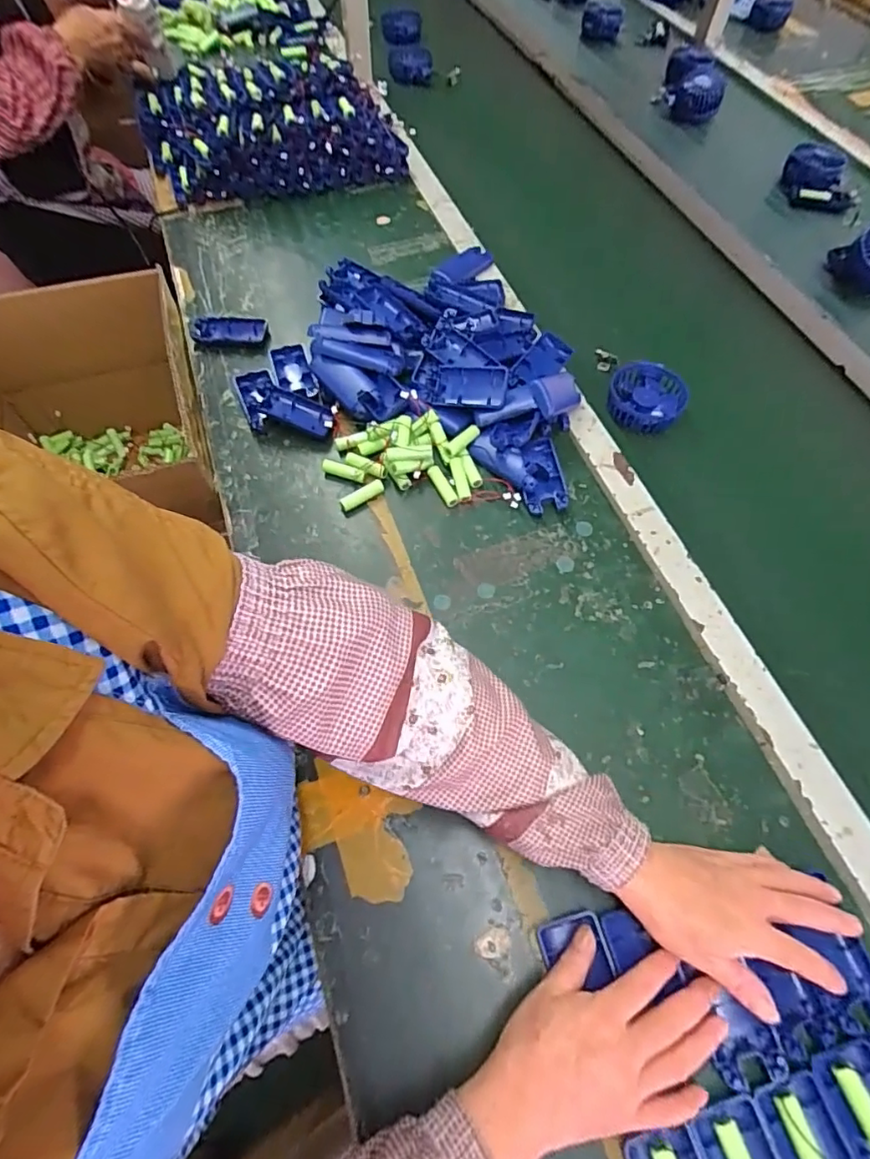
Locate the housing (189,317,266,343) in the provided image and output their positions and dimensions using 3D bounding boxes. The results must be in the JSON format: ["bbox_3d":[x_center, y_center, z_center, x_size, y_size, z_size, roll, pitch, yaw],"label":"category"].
[{"bbox_3d":[-0.270,-0.326,0.719,0.096,0.014,0.037,-1,61,1],"label":"housing"}]

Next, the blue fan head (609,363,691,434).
[{"bbox_3d":[0.255,-0.219,0.663,0.087,0.033,0.086,18,63,11],"label":"blue fan head"}]

